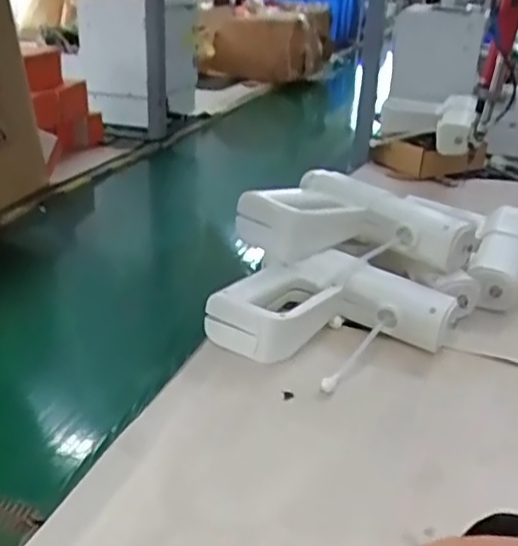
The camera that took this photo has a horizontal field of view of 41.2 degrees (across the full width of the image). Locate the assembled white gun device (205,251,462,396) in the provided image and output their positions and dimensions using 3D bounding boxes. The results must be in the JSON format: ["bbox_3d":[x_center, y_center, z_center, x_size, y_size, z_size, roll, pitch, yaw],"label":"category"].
[{"bbox_3d":[0.077,0.043,0.708,0.208,0.067,0.174,16,28,27],"label":"assembled white gun device"}]

